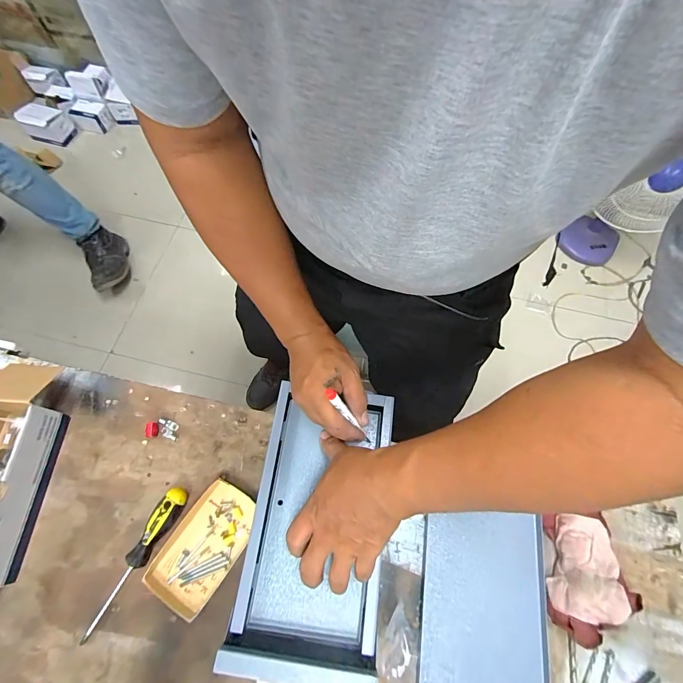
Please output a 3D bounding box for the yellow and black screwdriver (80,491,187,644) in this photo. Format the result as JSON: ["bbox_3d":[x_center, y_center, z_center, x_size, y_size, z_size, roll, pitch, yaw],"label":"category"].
[{"bbox_3d":[-0.271,0.289,0.464,0.028,0.027,0.199,29,70,8],"label":"yellow and black screwdriver"}]

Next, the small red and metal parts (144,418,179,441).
[{"bbox_3d":[-0.273,0.133,0.538,0.046,0.014,0.029,6,68,0],"label":"small red and metal parts"}]

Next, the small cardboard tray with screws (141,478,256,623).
[{"bbox_3d":[-0.183,0.274,0.479,0.089,0.024,0.149,33,70,10],"label":"small cardboard tray with screws"}]

